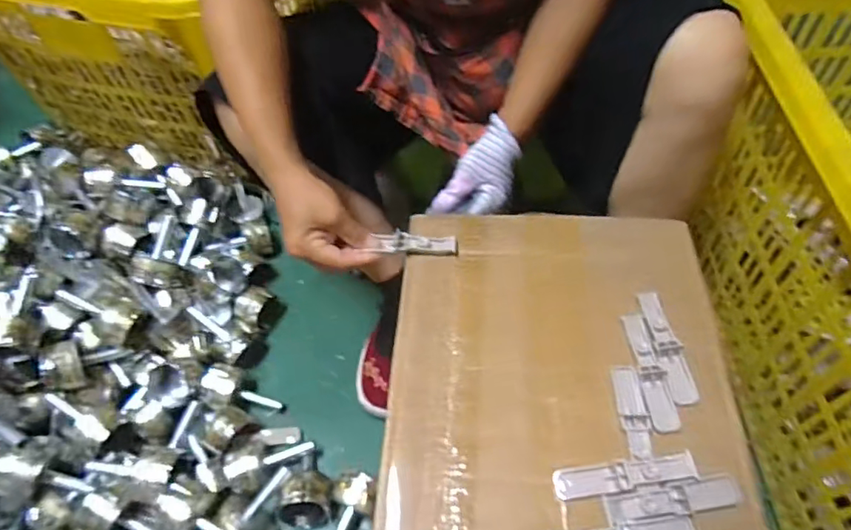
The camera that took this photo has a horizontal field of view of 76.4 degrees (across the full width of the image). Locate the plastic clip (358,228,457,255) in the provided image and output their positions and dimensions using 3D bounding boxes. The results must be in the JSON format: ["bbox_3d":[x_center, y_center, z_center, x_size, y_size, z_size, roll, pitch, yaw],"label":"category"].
[{"bbox_3d":[-0.009,-0.021,0.526,0.078,0.012,0.020,3,56,5],"label":"plastic clip"}]

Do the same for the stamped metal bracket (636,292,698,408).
[{"bbox_3d":[0.202,0.067,0.453,0.023,0.013,0.098,-7,56,-1],"label":"stamped metal bracket"}]

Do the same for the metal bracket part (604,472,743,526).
[{"bbox_3d":[0.174,0.166,0.381,0.094,0.010,0.020,-9,56,-3],"label":"metal bracket part"}]

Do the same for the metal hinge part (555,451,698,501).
[{"bbox_3d":[0.144,0.152,0.390,0.098,0.013,0.021,-7,56,-1],"label":"metal hinge part"}]

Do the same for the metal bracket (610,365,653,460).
[{"bbox_3d":[0.161,0.113,0.420,0.021,0.009,0.074,0,56,3],"label":"metal bracket"}]

